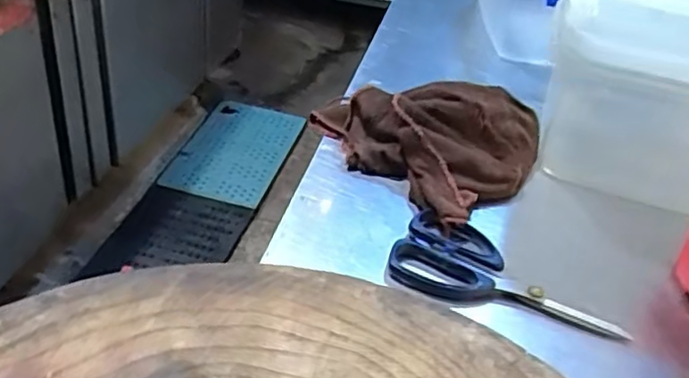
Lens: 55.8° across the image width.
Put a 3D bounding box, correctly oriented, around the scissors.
[{"bbox_3d":[0.122,0.070,0.497,0.172,0.014,0.085,18,39,14],"label":"scissors"}]

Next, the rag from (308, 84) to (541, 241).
[{"bbox_3d":[0.080,-0.061,0.618,0.161,0.064,0.195,-27,49,-36],"label":"rag"}]

